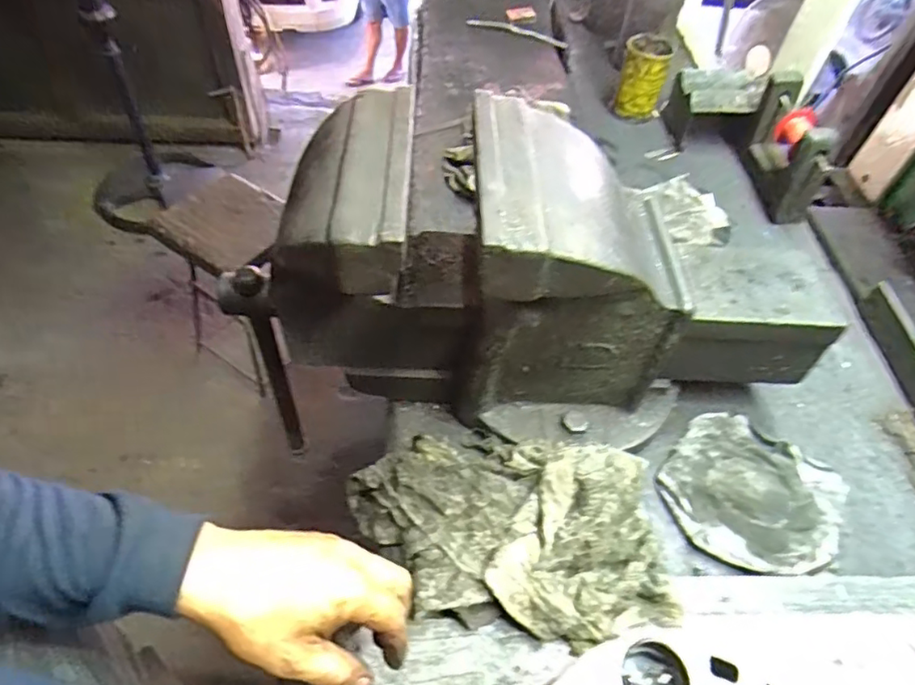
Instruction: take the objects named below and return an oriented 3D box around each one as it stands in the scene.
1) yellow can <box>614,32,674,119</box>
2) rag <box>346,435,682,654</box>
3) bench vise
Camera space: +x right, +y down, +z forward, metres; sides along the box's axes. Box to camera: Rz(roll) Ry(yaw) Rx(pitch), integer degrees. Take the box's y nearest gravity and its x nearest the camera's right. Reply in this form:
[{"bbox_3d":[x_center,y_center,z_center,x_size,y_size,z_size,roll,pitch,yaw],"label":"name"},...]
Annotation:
[{"bbox_3d":[0.305,-0.433,0.975,0.074,0.118,0.075,15,53,6],"label":"yellow can"},{"bbox_3d":[0.031,0.150,0.503,0.275,0.096,0.169,10,50,5],"label":"rag"},{"bbox_3d":[0.065,-0.059,0.550,0.544,0.268,0.191,-6,51,-9],"label":"bench vise"}]

